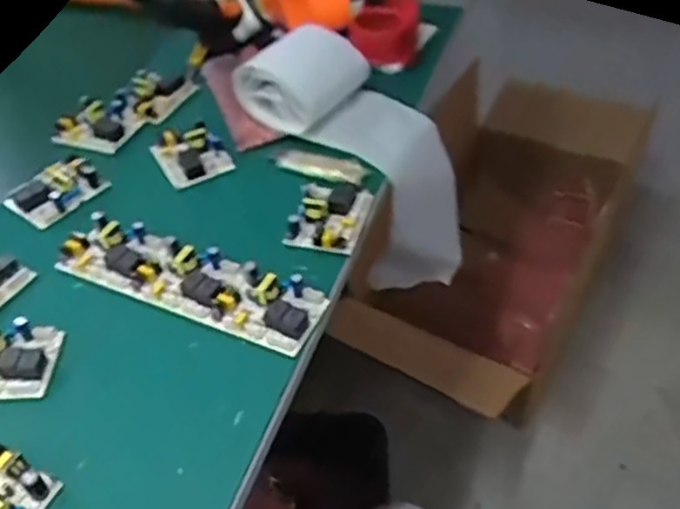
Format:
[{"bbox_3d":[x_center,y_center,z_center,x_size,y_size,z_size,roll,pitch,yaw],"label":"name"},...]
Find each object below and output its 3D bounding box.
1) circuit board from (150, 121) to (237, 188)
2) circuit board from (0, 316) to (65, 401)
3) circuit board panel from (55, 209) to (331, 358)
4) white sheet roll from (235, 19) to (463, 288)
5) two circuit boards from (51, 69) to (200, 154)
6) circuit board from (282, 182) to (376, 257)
[{"bbox_3d":[-0.155,-0.109,0.722,0.064,0.029,0.072,-27,47,-17],"label":"circuit board"},{"bbox_3d":[-0.262,0.079,0.535,0.081,0.025,0.062,-7,44,2],"label":"circuit board"},{"bbox_3d":[-0.130,0.018,0.590,0.238,0.027,0.066,16,50,23],"label":"circuit board panel"},{"bbox_3d":[0.038,-0.100,0.816,0.166,0.380,0.098,-20,38,27],"label":"white sheet roll"},{"bbox_3d":[-0.240,-0.172,0.788,0.087,0.024,0.160,21,52,27],"label":"two circuit boards"},{"bbox_3d":[-0.009,-0.040,0.638,0.063,0.016,0.091,6,46,15],"label":"circuit board"}]

